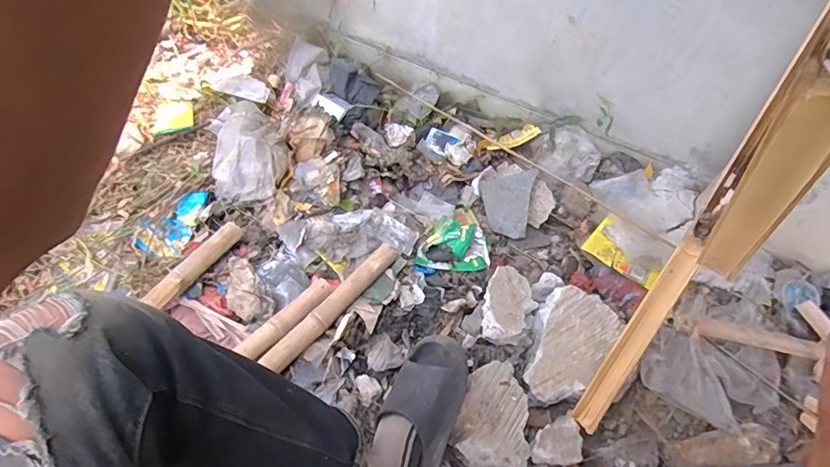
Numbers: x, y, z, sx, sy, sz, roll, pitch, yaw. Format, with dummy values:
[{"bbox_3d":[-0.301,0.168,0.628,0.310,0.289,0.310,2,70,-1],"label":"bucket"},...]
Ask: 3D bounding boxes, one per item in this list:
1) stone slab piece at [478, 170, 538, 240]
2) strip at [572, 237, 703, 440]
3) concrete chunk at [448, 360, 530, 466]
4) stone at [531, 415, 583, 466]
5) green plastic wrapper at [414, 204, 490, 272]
[{"bbox_3d":[0.211,-0.062,1.025,0.119,0.019,0.145,-12,72,20],"label":"stone slab piece"},{"bbox_3d":[0.337,0.160,0.711,0.042,0.333,0.024,27,18,15],"label":"strip"},{"bbox_3d":[0.119,0.293,0.754,0.117,0.047,0.160,1,58,0],"label":"concrete chunk"},{"bbox_3d":[0.226,0.331,0.734,0.089,0.040,0.064,-19,60,-12],"label":"stone"},{"bbox_3d":[0.086,0.002,1.000,0.151,0.037,0.166,7,58,3],"label":"green plastic wrapper"}]

